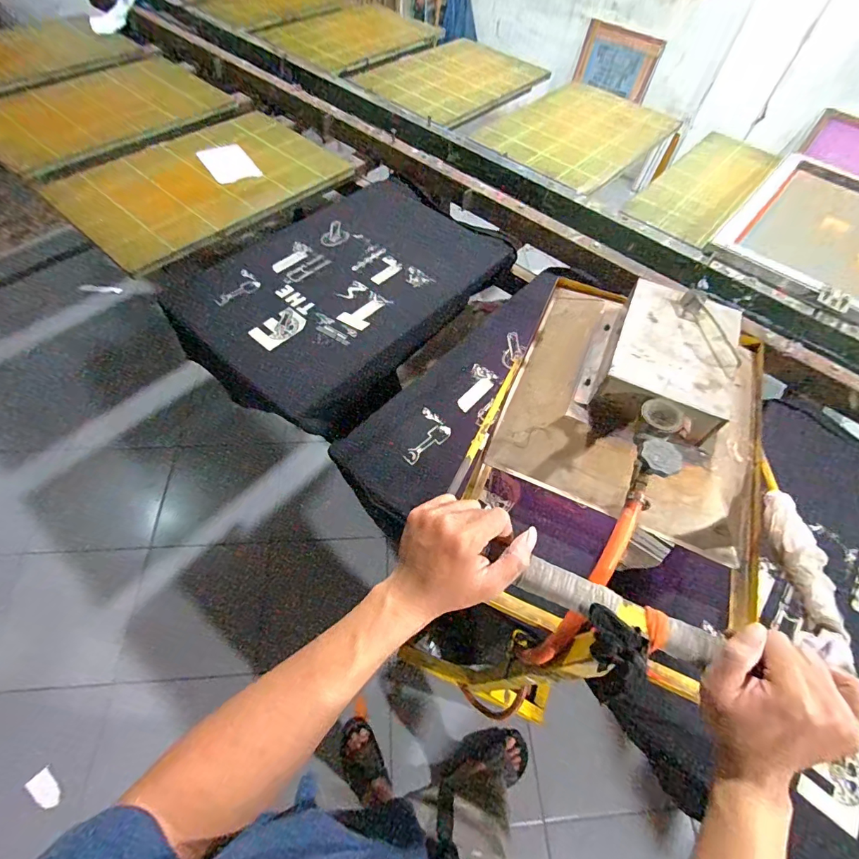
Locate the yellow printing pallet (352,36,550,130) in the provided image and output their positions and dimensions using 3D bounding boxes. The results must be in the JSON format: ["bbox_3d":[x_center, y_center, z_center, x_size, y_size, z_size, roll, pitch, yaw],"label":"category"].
[{"bbox_3d":[0.066,-1.185,1.449,0.465,0.033,0.602,37,63,18],"label":"yellow printing pallet"}]

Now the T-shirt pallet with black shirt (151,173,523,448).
[{"bbox_3d":[-0.150,-0.312,0.902,0.489,0.071,0.700,35,62,17],"label":"T-shirt pallet with black shirt"}]

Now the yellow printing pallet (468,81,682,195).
[{"bbox_3d":[0.427,-0.864,1.260,0.406,0.034,0.662,38,65,19],"label":"yellow printing pallet"}]

